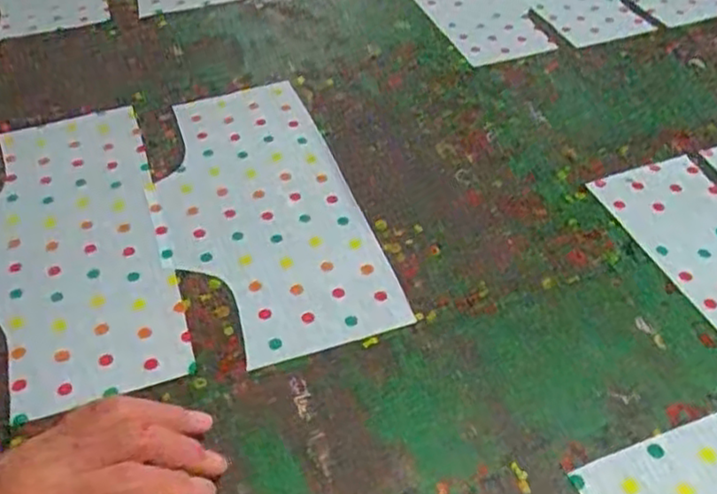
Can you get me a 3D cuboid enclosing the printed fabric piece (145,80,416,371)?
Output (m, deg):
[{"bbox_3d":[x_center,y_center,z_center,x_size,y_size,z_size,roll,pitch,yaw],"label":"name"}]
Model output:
[{"bbox_3d":[-0.090,-0.038,0.589,0.158,0.006,0.322,-15,46,-12],"label":"printed fabric piece"}]

